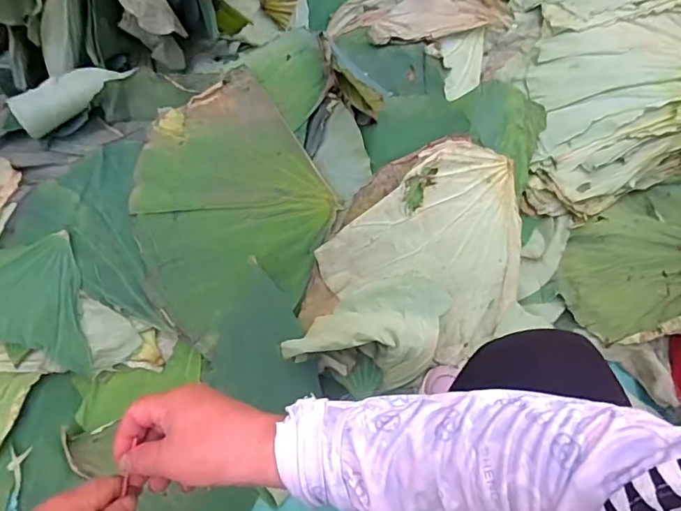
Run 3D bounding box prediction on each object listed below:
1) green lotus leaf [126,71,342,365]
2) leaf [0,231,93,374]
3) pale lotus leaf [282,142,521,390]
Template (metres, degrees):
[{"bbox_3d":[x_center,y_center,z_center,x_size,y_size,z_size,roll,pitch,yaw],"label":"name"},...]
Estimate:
[{"bbox_3d":[-0.168,-0.066,0.753,0.293,0.040,0.301,-39,82,9],"label":"green lotus leaf"},{"bbox_3d":[-0.488,0.092,0.708,0.270,0.043,0.195,-16,68,-9],"label":"leaf"},{"bbox_3d":[0.125,0.030,0.714,0.365,0.086,0.276,-34,107,-6],"label":"pale lotus leaf"}]

